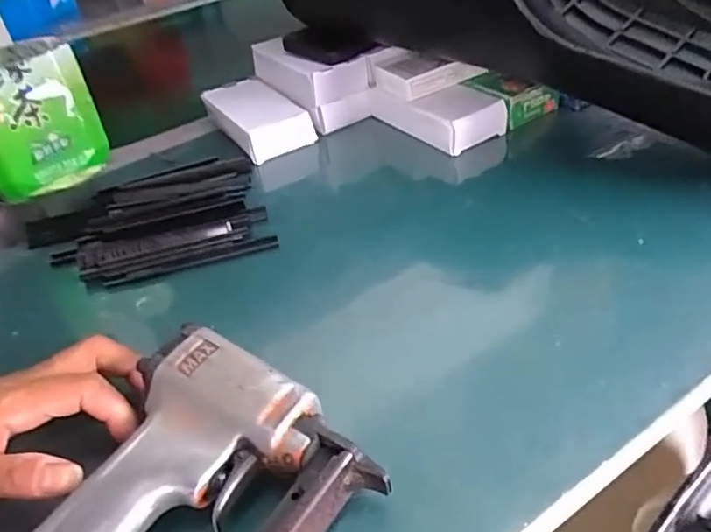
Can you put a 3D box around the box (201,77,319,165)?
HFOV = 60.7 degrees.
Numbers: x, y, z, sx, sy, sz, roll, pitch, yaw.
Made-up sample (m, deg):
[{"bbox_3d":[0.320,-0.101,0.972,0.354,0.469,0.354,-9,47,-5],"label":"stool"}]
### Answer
[{"bbox_3d":[-0.102,-0.148,0.603,0.066,0.034,0.129,-28,42,-21],"label":"box"}]

